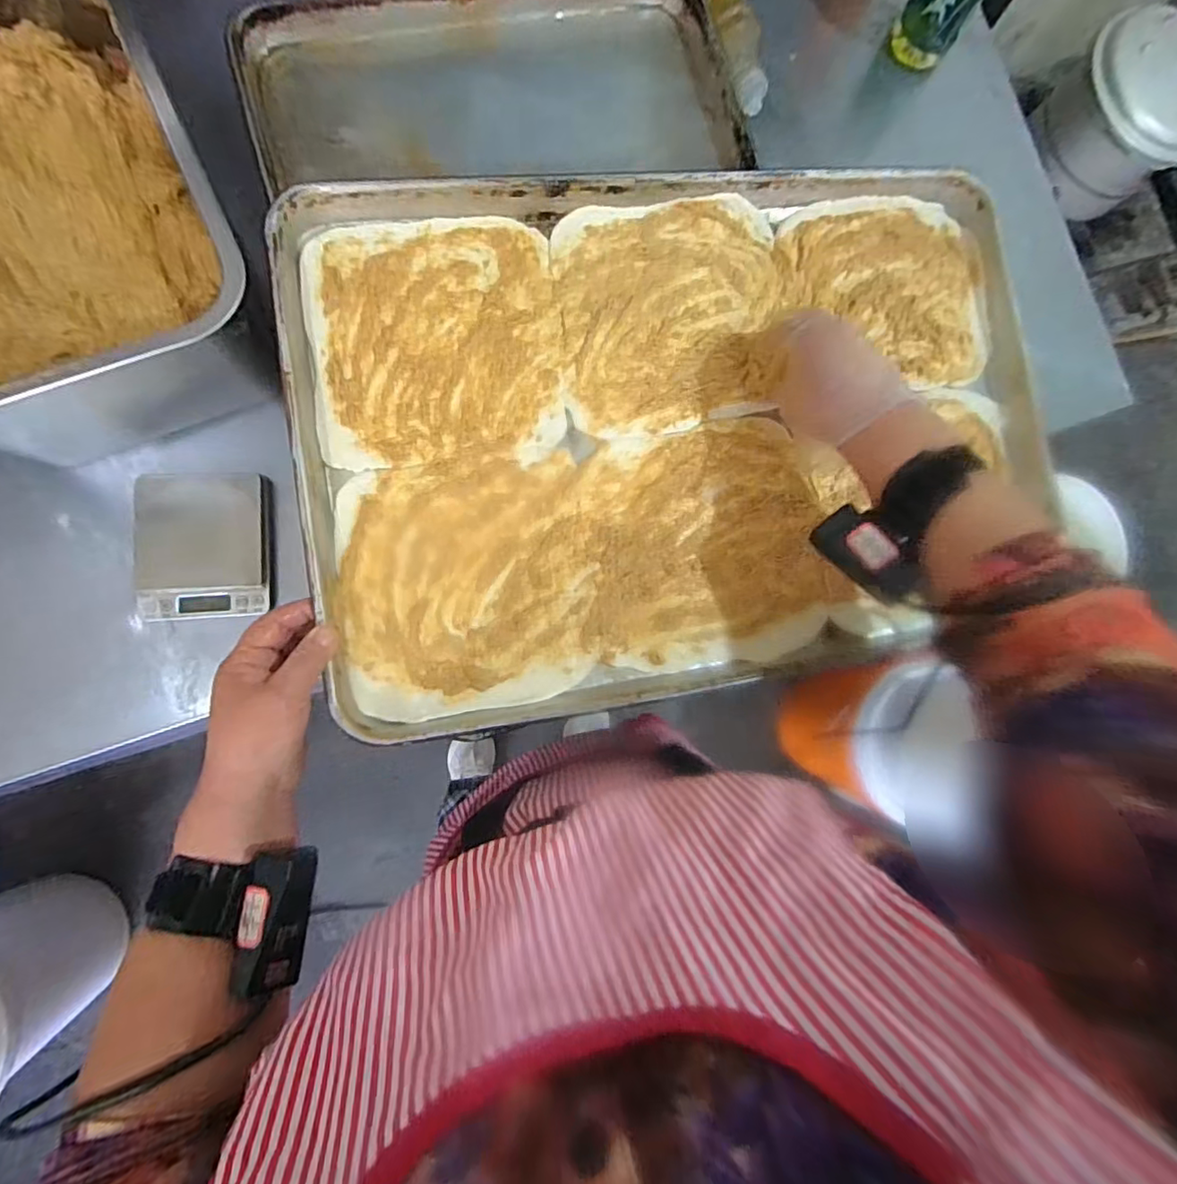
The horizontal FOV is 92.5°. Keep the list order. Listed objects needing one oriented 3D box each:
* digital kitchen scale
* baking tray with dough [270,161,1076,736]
[{"bbox_3d":[-0.335,-0.041,0.488,0.106,0.020,0.123,-3,87,-14],"label":"digital kitchen scale"},{"bbox_3d":[0.091,-0.131,0.450,0.597,0.027,0.404,-8,87,-9],"label":"baking tray with dough"}]

